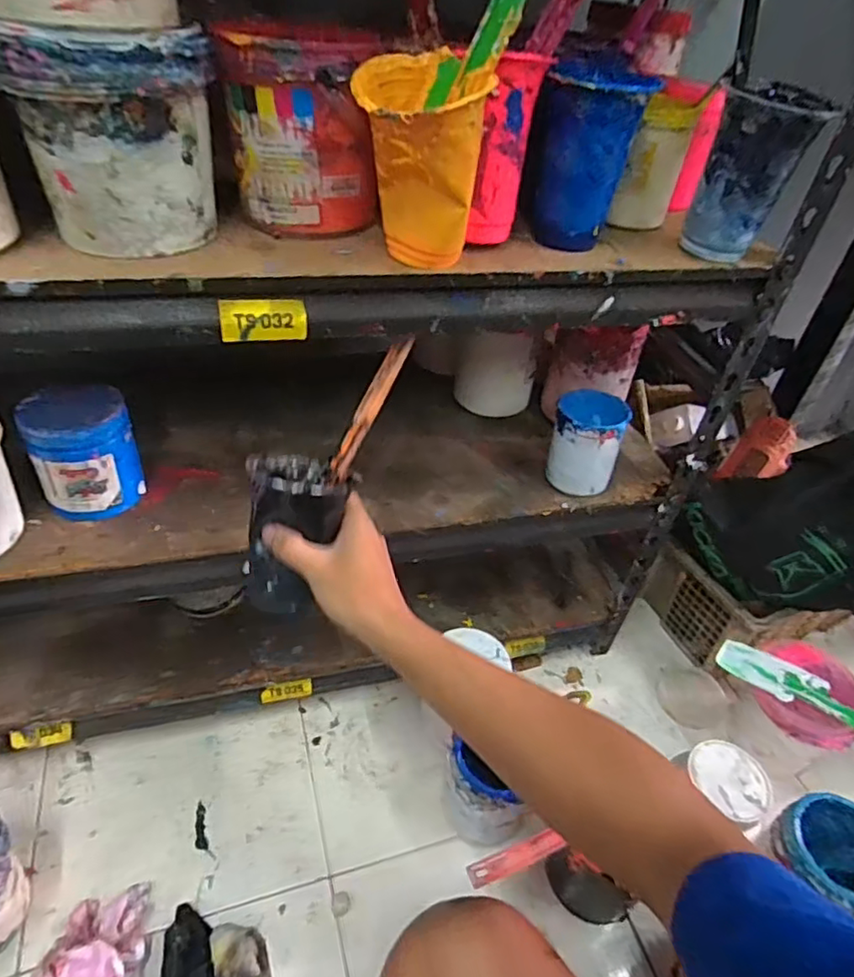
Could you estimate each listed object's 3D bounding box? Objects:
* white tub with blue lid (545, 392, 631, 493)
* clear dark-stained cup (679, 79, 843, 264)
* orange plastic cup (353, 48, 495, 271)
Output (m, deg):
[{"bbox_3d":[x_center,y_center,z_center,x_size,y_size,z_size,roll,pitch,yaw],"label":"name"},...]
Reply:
[{"bbox_3d":[0.172,-0.044,0.674,0.074,0.106,0.080,17,42,12],"label":"white tub with blue lid"},{"bbox_3d":[0.256,-0.245,0.485,0.071,0.113,0.076,17,42,12],"label":"clear dark-stained cup"},{"bbox_3d":[-0.006,-0.211,0.409,0.083,0.117,0.074,0,42,-7],"label":"orange plastic cup"}]

